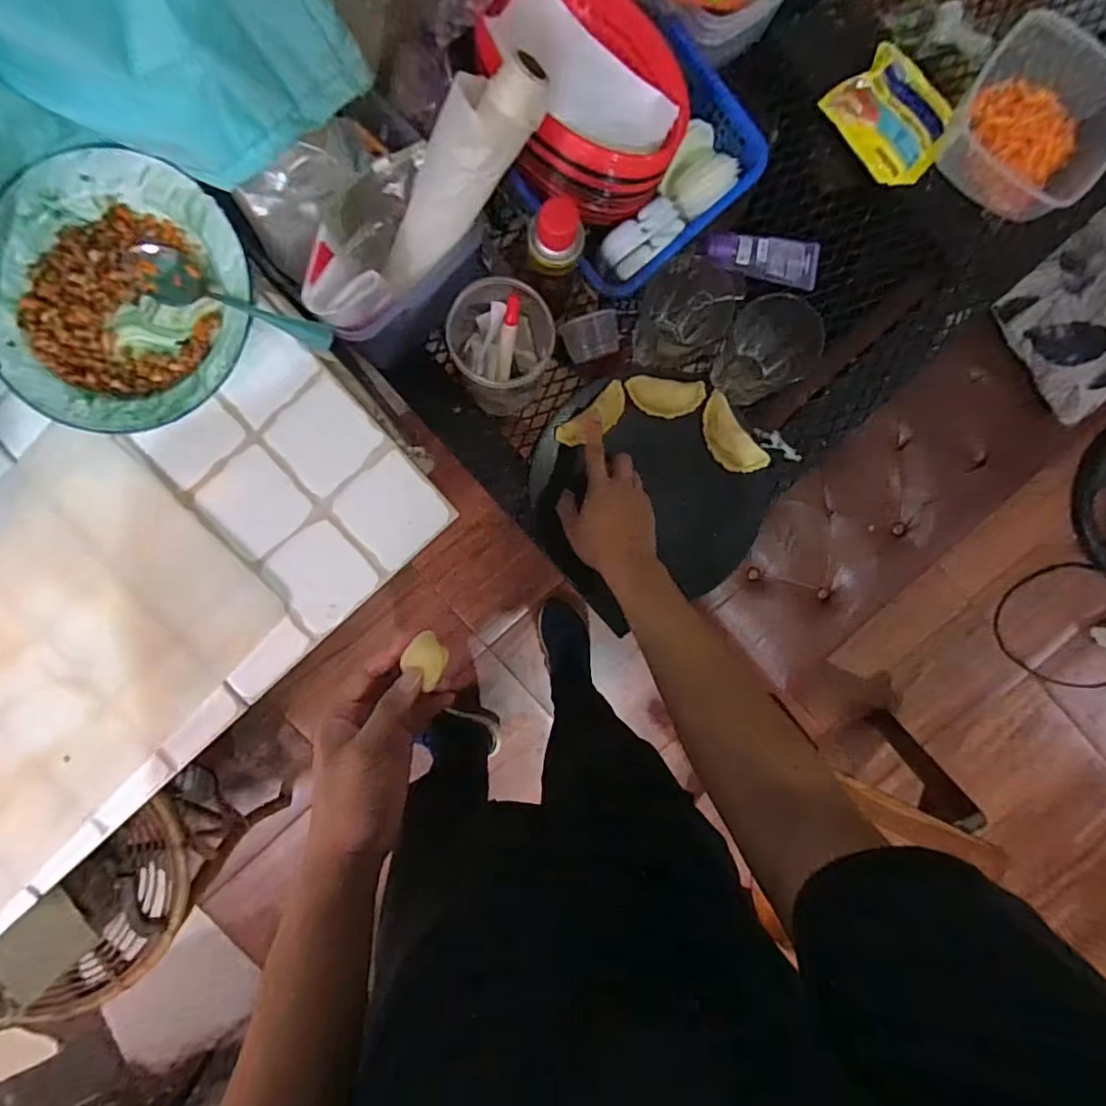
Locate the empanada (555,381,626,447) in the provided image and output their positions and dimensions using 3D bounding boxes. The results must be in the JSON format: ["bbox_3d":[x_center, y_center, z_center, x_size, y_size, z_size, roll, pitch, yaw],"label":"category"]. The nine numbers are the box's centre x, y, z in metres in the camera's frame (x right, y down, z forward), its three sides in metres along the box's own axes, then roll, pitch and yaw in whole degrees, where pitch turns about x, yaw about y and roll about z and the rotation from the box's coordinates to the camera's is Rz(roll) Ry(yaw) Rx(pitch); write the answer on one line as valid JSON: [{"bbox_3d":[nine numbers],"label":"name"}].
[{"bbox_3d":[0.046,-0.150,0.631,0.091,0.019,0.038,-35,94,-1],"label":"empanada"}]

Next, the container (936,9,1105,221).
[{"bbox_3d":[0.524,-0.470,0.624,0.164,0.074,0.156,43,91,-4],"label":"container"}]

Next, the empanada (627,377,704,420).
[{"bbox_3d":[0.126,-0.174,0.640,0.085,0.014,0.040,5,93,-2],"label":"empanada"}]

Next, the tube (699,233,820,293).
[{"bbox_3d":[0.235,-0.335,0.645,0.141,0.030,0.046,6,93,-2],"label":"tube"}]

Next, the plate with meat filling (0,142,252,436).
[{"bbox_3d":[-0.345,-0.203,0.458,0.201,0.033,0.206,0,93,-2],"label":"plate with meat filling"}]

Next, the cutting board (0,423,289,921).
[{"bbox_3d":[-0.457,0.114,0.482,0.248,0.008,0.422,44,91,-4],"label":"cutting board"}]

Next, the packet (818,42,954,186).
[{"bbox_3d":[0.383,-0.490,0.635,0.133,0.014,0.108,44,91,-4],"label":"packet"}]

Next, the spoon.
[{"bbox_3d":[-0.265,-0.204,0.467,0.158,0.042,0.039,25,92,-3],"label":"spoon"}]

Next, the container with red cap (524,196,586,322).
[{"bbox_3d":[0.001,-0.286,0.569,0.050,0.191,0.047,4,93,-2],"label":"container with red cap"}]

